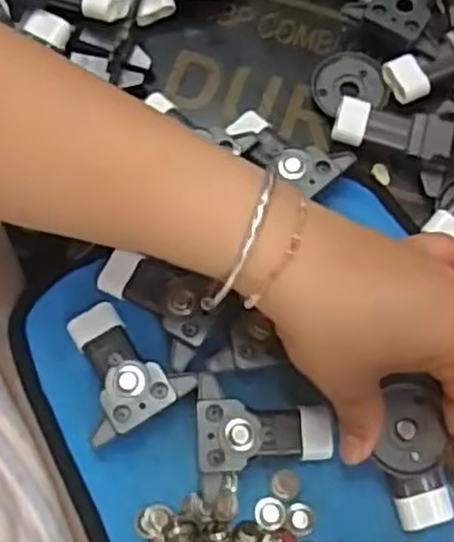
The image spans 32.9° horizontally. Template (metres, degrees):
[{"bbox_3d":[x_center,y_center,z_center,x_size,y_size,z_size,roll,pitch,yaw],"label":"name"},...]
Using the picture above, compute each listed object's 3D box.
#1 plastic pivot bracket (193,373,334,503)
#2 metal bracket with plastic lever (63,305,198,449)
[{"bbox_3d":[0.018,0.077,0.362,0.063,0.022,0.054,-3,74,1],"label":"plastic pivot bracket"},{"bbox_3d":[-0.050,0.043,0.371,0.051,0.015,0.064,-24,74,-5],"label":"metal bracket with plastic lever"}]

